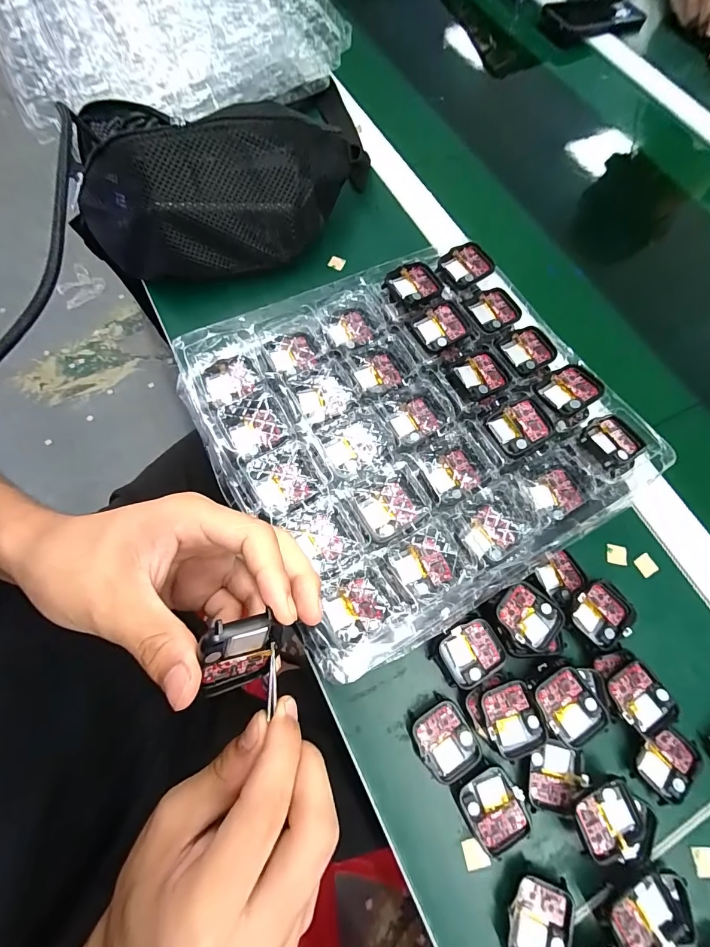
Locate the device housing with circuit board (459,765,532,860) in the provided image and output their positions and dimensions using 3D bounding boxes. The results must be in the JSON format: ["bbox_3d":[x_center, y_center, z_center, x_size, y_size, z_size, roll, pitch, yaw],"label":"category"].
[{"bbox_3d":[0.093,0.222,0.258,0.037,0.011,0.042,-26,73,-9],"label":"device housing with circuit board"}]

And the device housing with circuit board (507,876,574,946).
[{"bbox_3d":[0.113,0.275,0.240,0.037,0.010,0.045,20,71,6],"label":"device housing with circuit board"}]

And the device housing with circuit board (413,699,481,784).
[{"bbox_3d":[0.063,0.185,0.271,0.038,0.009,0.041,-29,73,-10],"label":"device housing with circuit board"}]

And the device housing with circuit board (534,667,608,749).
[{"bbox_3d":[0.144,0.156,0.261,0.037,0.007,0.041,-32,73,-8],"label":"device housing with circuit board"}]

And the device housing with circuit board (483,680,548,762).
[{"bbox_3d":[0.108,0.169,0.268,0.036,0.015,0.043,-14,71,-5],"label":"device housing with circuit board"}]

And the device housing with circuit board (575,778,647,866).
[{"bbox_3d":[0.162,0.223,0.255,0.041,0.019,0.037,-13,71,-5],"label":"device housing with circuit board"}]

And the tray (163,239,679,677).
[{"bbox_3d":[0.046,-0.045,0.295,0.287,0.024,0.263,-29,73,-10],"label":"tray"}]

